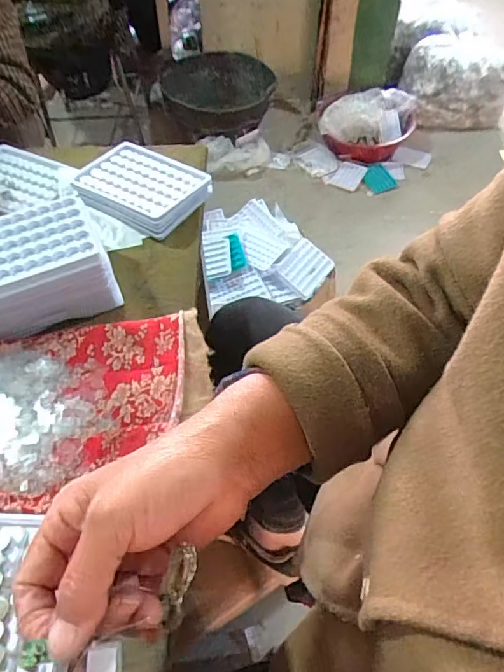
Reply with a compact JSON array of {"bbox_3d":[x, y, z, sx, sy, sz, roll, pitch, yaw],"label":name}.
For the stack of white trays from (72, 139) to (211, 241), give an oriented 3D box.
[{"bbox_3d":[-0.124,-0.167,0.519,0.141,0.023,0.096,30,58,16],"label":"stack of white trays"}]

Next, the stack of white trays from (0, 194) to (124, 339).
[{"bbox_3d":[-0.197,-0.058,0.420,0.127,0.062,0.088,-22,58,-16],"label":"stack of white trays"}]

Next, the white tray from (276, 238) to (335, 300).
[{"bbox_3d":[0.115,-0.148,1.008,0.093,0.011,0.119,41,64,4],"label":"white tray"}]

